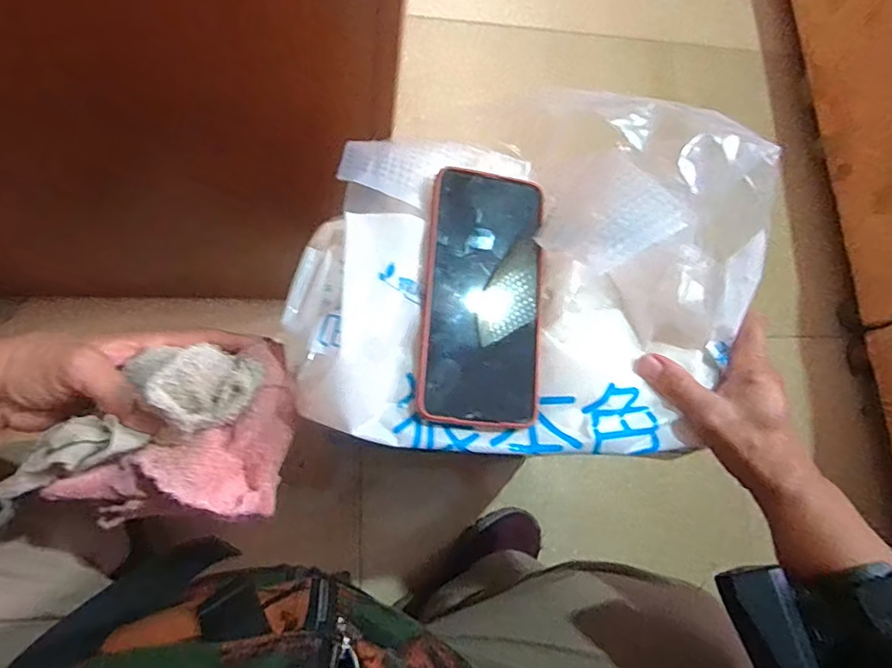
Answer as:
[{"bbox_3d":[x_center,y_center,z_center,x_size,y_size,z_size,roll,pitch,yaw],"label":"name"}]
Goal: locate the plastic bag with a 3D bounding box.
[{"bbox_3d":[0.051,-0.037,0.325,0.282,0.125,0.200,3,73,0],"label":"plastic bag"}]

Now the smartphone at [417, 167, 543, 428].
[{"bbox_3d":[0.025,-0.026,0.353,0.076,0.008,0.165,7,75,-11],"label":"smartphone"}]

